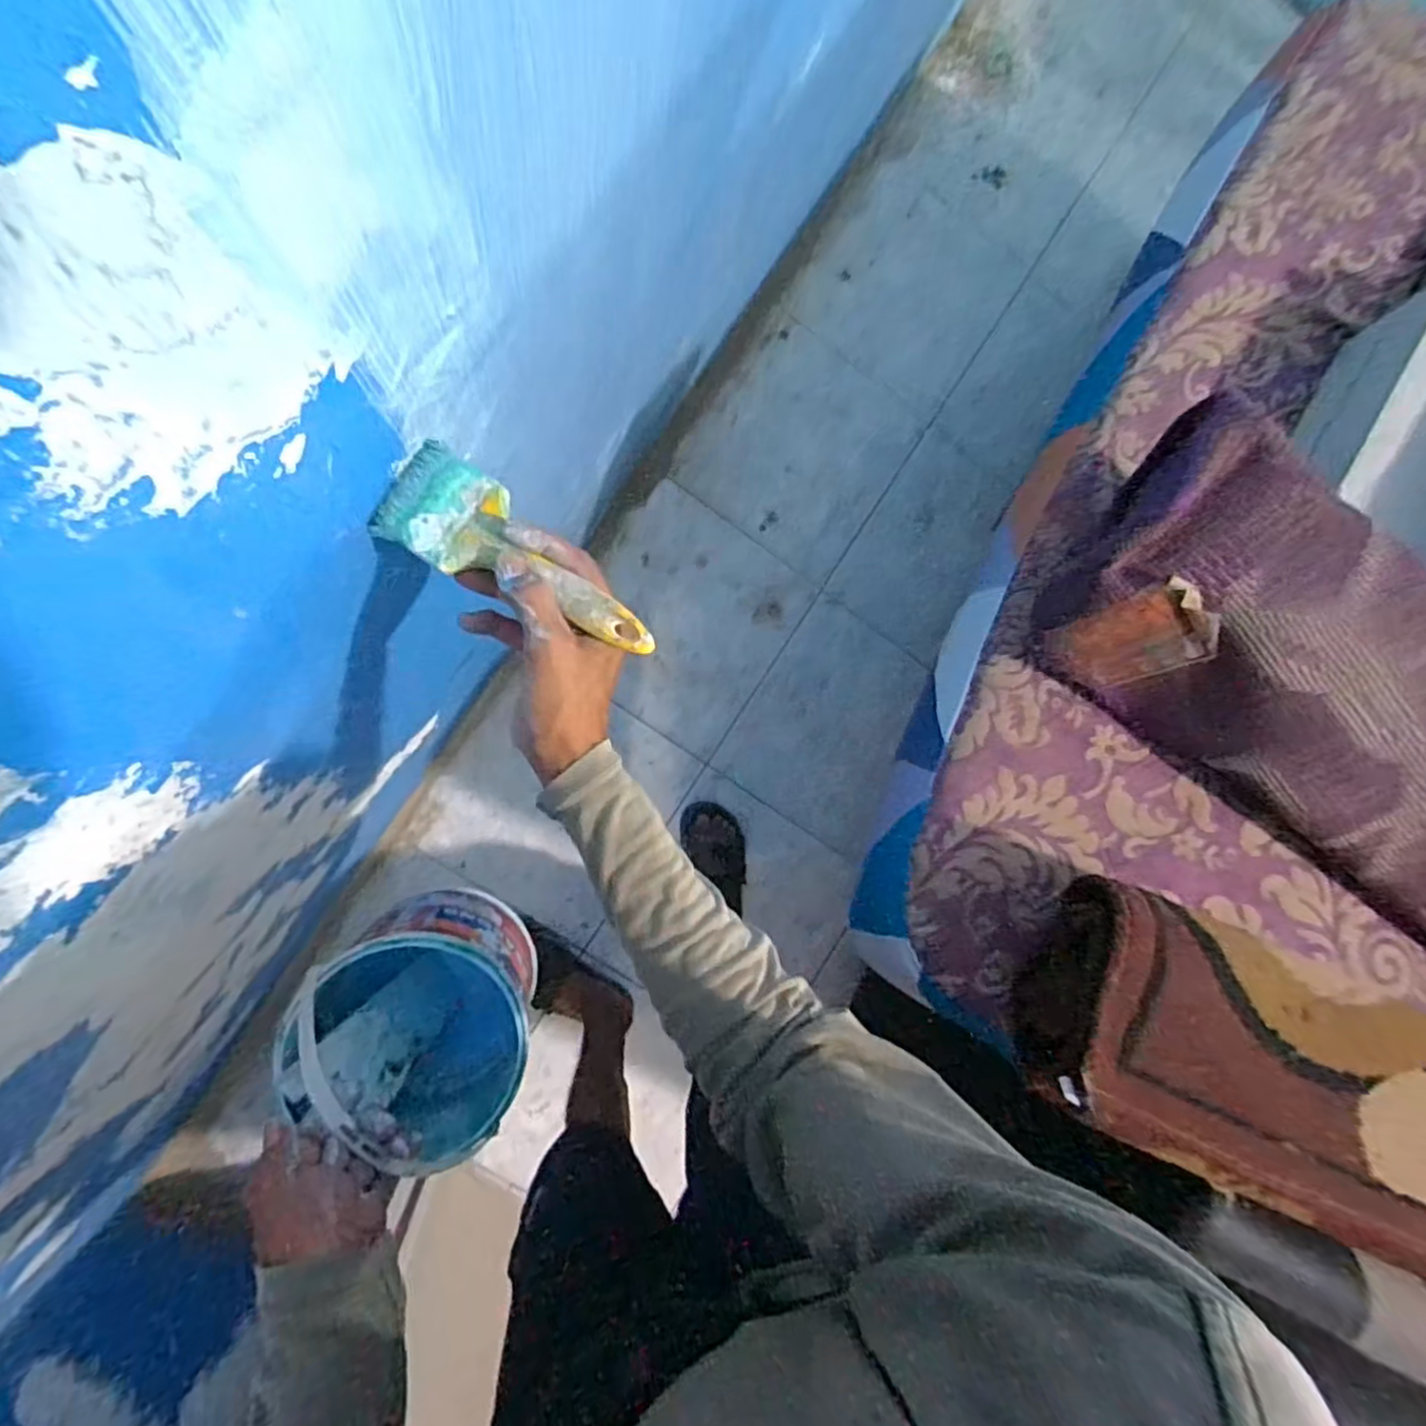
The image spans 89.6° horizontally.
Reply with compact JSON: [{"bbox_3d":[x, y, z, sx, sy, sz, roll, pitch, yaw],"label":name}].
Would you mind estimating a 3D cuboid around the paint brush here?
[{"bbox_3d":[-0.109,-0.087,0.409,0.178,0.011,0.060,34,83,8],"label":"paint brush"}]

